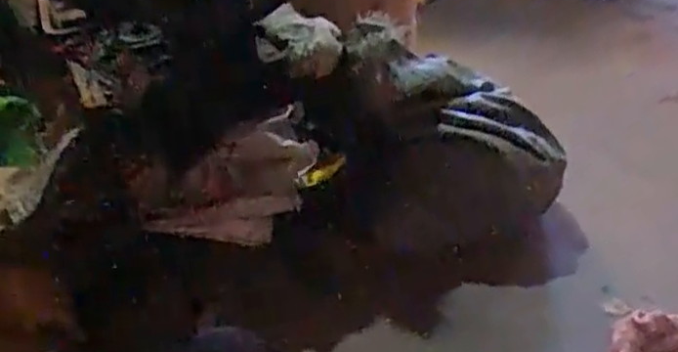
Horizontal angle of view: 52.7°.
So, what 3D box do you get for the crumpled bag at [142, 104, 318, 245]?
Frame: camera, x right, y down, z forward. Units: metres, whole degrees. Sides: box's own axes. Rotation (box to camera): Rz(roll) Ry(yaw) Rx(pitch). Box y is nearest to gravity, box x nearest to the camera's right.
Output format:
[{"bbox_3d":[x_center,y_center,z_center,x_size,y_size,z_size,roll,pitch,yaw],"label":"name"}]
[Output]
[{"bbox_3d":[-0.173,0.030,1.113,0.276,0.204,0.072,-17,36,-21],"label":"crumpled bag"}]

